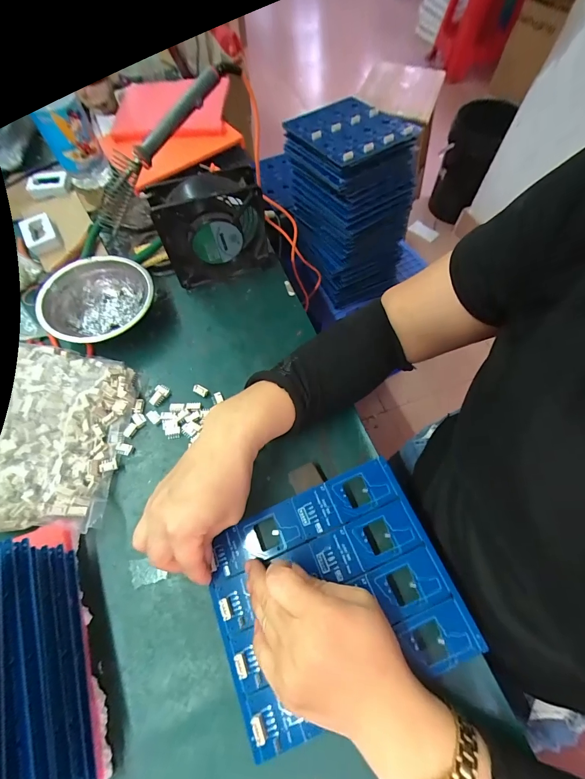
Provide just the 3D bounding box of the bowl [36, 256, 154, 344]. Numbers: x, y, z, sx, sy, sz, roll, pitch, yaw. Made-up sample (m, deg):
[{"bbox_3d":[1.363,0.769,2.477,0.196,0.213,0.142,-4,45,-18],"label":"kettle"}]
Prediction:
[{"bbox_3d":[-0.235,-0.107,0.412,0.123,0.038,0.112,1,63,-1],"label":"bowl"}]

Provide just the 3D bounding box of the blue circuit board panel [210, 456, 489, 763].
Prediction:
[{"bbox_3d":[0.029,0.164,0.283,0.186,0.007,0.159,-24,66,-2],"label":"blue circuit board panel"}]

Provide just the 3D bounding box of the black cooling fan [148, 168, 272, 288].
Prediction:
[{"bbox_3d":[-0.094,-0.188,0.411,0.121,0.122,0.048,-16,65,-10],"label":"black cooling fan"}]

